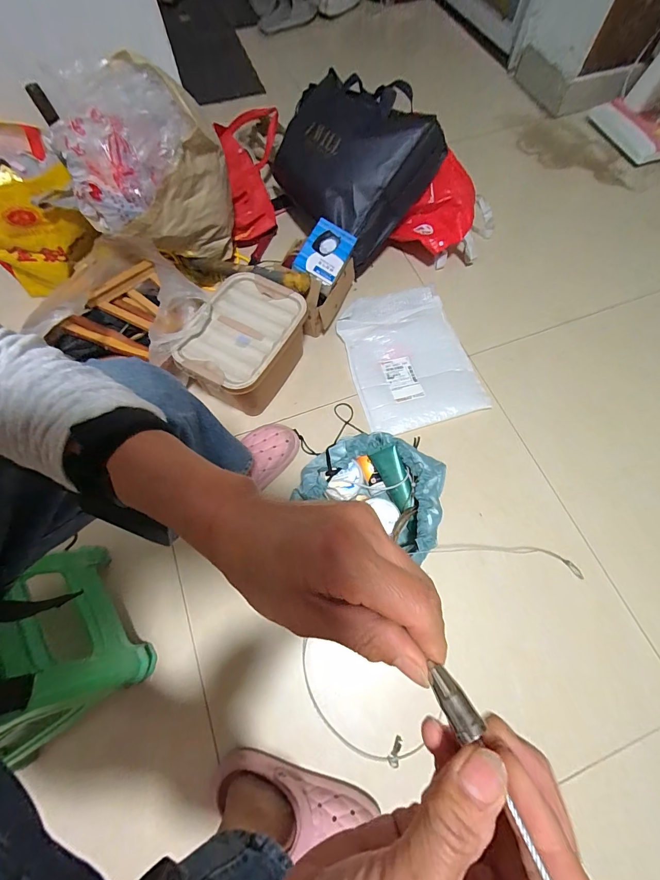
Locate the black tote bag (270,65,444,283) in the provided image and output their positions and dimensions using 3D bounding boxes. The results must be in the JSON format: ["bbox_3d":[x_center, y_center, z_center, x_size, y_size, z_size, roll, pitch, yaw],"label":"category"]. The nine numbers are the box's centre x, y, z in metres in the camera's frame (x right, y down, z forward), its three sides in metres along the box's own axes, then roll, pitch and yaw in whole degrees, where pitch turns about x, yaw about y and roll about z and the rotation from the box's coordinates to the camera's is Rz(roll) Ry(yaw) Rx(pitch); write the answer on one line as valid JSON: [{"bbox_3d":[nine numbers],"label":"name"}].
[{"bbox_3d":[0.039,-0.723,0.921,0.436,0.177,0.370,50,118,13],"label":"black tote bag"}]

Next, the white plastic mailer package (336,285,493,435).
[{"bbox_3d":[0.188,-0.207,0.890,0.278,0.024,0.370,-15,69,-5],"label":"white plastic mailer package"}]

